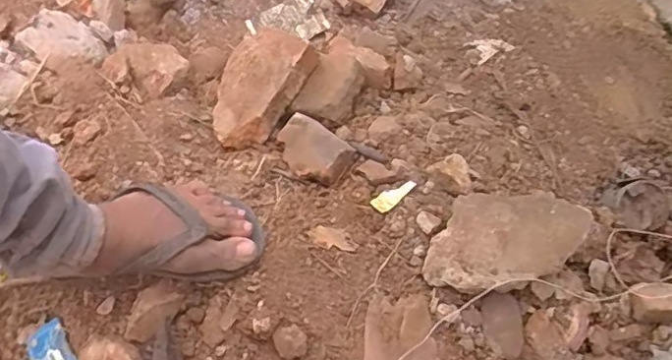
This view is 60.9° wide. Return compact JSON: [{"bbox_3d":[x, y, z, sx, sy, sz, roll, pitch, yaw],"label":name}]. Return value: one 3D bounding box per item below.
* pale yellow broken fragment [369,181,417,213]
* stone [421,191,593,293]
[{"bbox_3d":[0.065,0.018,0.635,0.052,0.004,0.021,-32,62,5],"label":"pale yellow broken fragment"},{"bbox_3d":[0.168,0.062,0.587,0.155,0.066,0.090,-10,60,-7],"label":"stone"}]

